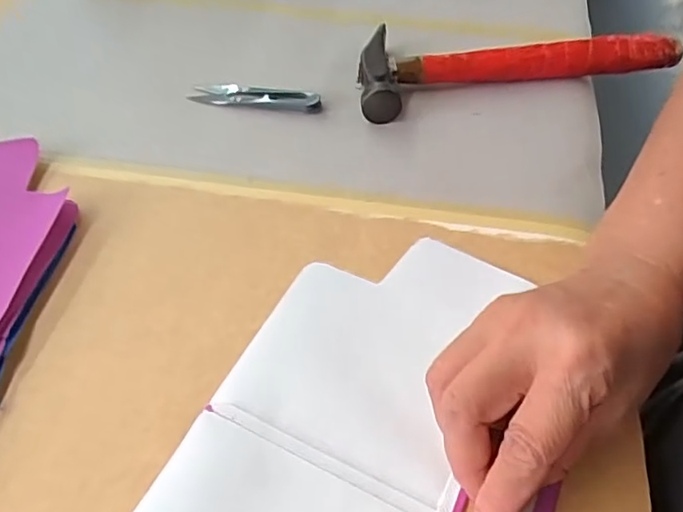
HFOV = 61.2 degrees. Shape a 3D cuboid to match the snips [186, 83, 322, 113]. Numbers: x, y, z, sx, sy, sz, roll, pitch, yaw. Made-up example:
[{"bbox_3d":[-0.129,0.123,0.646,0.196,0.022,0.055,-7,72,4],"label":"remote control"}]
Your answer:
[{"bbox_3d":[-0.066,-0.123,0.444,0.104,0.016,0.020,8,52,8],"label":"snips"}]

